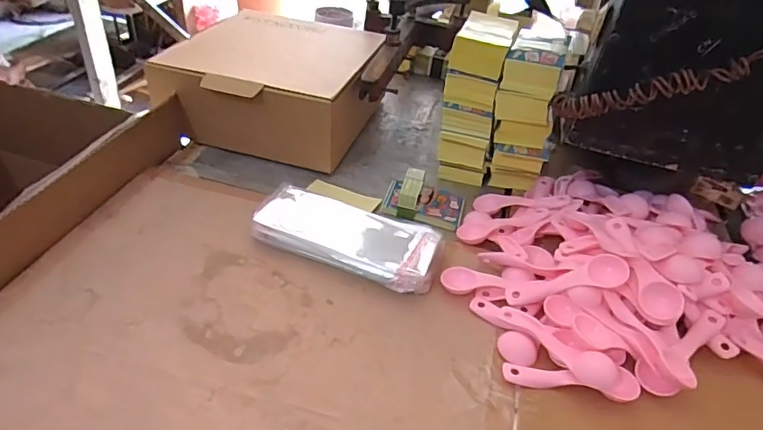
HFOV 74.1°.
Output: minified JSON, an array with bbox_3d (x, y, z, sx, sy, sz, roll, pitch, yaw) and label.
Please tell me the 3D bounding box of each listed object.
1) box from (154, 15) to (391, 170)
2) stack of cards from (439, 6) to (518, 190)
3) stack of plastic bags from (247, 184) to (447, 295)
[{"bbox_3d":[-0.141,-0.197,0.728,0.262,0.100,0.275,12,41,6],"label":"box"},{"bbox_3d":[0.114,-0.143,0.643,0.072,0.186,0.102,12,41,5],"label":"stack of cards"},{"bbox_3d":[-0.036,0.019,0.531,0.196,0.027,0.091,18,40,12],"label":"stack of plastic bags"}]

